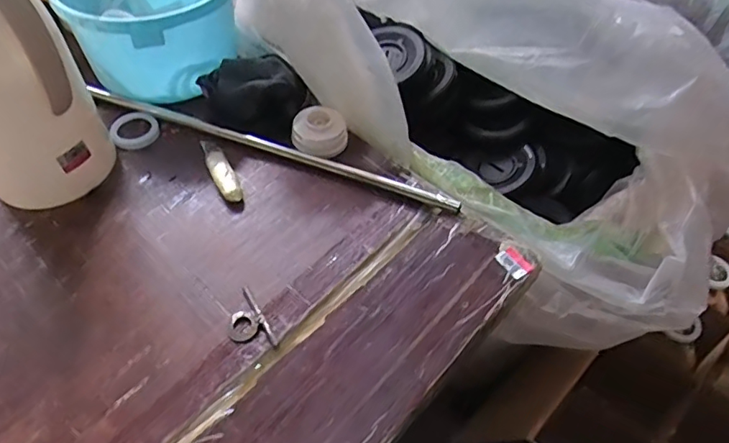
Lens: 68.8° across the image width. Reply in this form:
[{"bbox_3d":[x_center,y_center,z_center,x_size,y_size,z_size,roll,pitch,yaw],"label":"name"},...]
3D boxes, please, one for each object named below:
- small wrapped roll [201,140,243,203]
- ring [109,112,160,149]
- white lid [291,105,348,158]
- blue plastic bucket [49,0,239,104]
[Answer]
[{"bbox_3d":[-0.172,-0.063,0.636,0.027,0.014,0.113,-22,54,-19],"label":"small wrapped roll"},{"bbox_3d":[-0.290,-0.115,0.674,0.059,0.013,0.060,1,50,-2],"label":"ring"},{"bbox_3d":[-0.056,-0.112,0.665,0.066,0.037,0.066,1,50,-2],"label":"white lid"},{"bbox_3d":[-0.291,-0.274,0.731,0.205,0.134,0.225,1,50,-2],"label":"blue plastic bucket"}]

